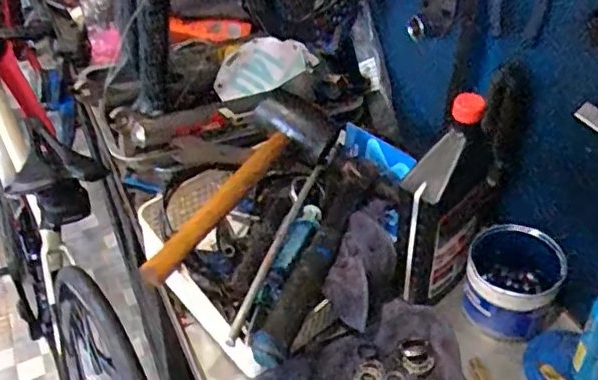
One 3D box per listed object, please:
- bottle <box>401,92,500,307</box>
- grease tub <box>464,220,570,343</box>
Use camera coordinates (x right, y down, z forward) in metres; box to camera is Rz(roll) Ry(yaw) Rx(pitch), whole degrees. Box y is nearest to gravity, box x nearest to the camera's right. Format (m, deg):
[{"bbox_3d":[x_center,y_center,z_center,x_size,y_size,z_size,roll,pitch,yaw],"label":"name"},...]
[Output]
[{"bbox_3d":[0.166,0.015,0.684,0.070,0.251,0.125,20,46,24],"label":"bottle"},{"bbox_3d":[0.246,0.107,0.703,0.096,0.091,0.100,-1,41,1],"label":"grease tub"}]

